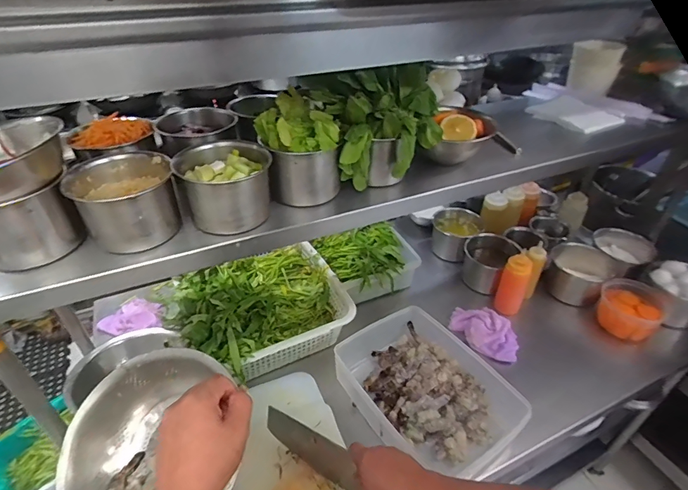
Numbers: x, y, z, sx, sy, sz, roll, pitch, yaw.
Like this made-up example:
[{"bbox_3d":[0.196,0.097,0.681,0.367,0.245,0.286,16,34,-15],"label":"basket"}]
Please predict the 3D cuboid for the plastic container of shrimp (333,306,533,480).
[{"bbox_3d":[0.156,0.292,0.829,0.260,0.093,0.360,-24,44,-28],"label":"plastic container of shrimp"}]

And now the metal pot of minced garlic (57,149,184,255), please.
[{"bbox_3d":[-0.279,-0.062,0.521,0.117,0.090,0.108,-18,42,-23],"label":"metal pot of minced garlic"}]

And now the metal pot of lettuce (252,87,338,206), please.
[{"bbox_3d":[-0.066,-0.133,0.583,0.110,0.131,0.104,-5,39,-7],"label":"metal pot of lettuce"}]

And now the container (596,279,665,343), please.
[{"bbox_3d":[0.695,0.159,0.980,0.115,0.110,0.141,-30,48,-33],"label":"container"}]

